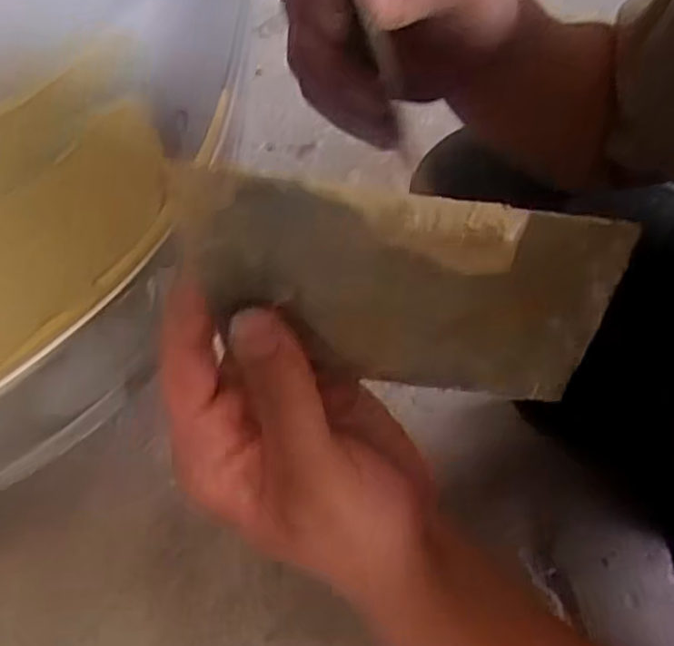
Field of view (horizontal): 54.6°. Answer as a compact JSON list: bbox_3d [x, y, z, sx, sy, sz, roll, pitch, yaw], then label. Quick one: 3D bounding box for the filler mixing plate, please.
[{"bbox_3d":[0.018,-0.008,0.212,0.140,0.073,0.009,7,38,-4],"label":"filler mixing plate"}]

